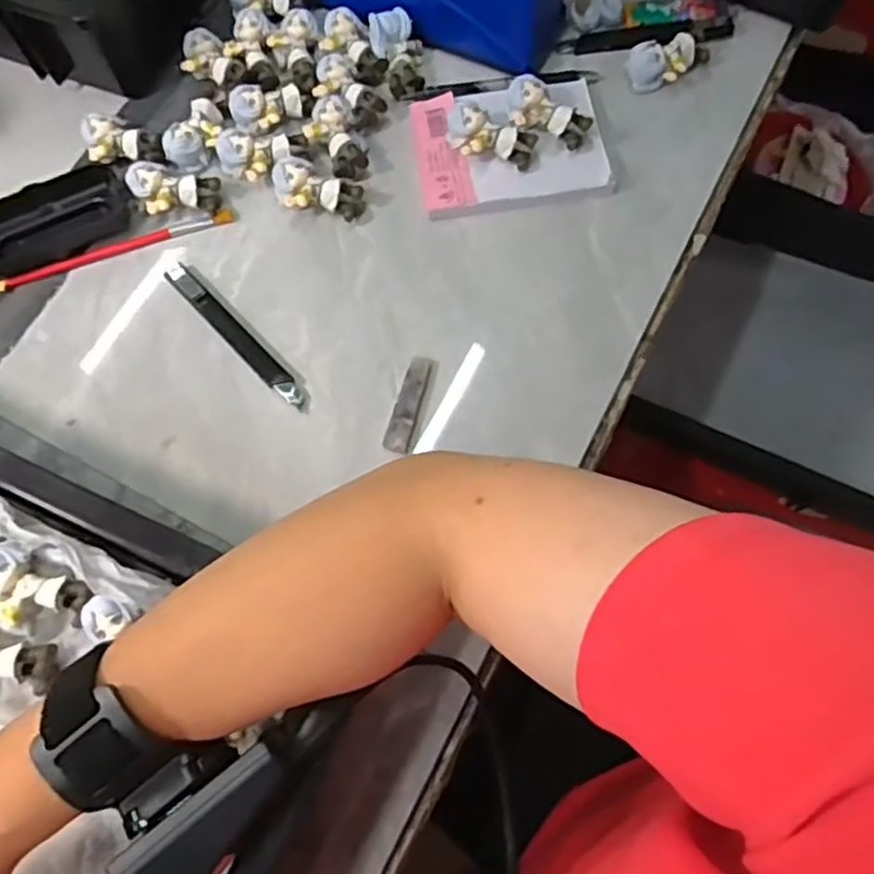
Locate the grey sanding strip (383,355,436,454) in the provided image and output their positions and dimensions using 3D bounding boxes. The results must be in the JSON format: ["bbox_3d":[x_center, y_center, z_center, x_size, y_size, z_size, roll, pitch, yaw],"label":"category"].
[{"bbox_3d":[-0.016,-0.021,0.433,0.016,0.004,0.063,15,71,6],"label":"grey sanding strip"}]

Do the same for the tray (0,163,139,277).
[{"bbox_3d":[-0.255,-0.144,0.475,0.110,0.023,0.047,-28,72,-10],"label":"tray"}]

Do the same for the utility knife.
[{"bbox_3d":[-0.127,-0.066,0.449,0.015,0.004,0.130,-41,75,-13],"label":"utility knife"}]

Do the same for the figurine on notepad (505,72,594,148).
[{"bbox_3d":[0.074,-0.218,0.481,0.060,0.019,0.025,33,73,-2],"label":"figurine on notepad"}]

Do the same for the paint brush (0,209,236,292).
[{"bbox_3d":[-0.212,-0.125,0.474,0.156,0.008,0.010,-20,71,-7],"label":"paint brush"}]

